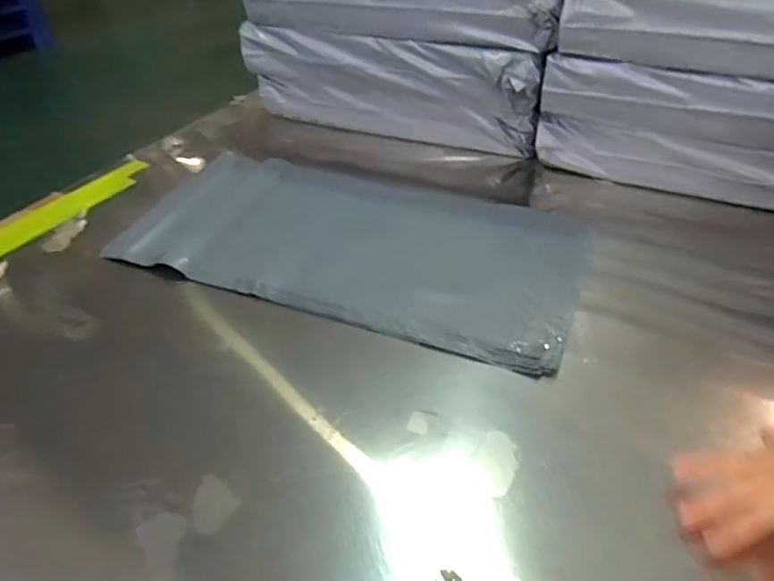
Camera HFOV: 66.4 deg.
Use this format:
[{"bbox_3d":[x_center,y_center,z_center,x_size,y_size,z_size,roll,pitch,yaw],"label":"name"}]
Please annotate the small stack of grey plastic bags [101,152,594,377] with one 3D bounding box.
[{"bbox_3d":[-0.072,-0.091,0.957,0.744,0.020,0.365,16,44,22],"label":"small stack of grey plastic bags"}]

